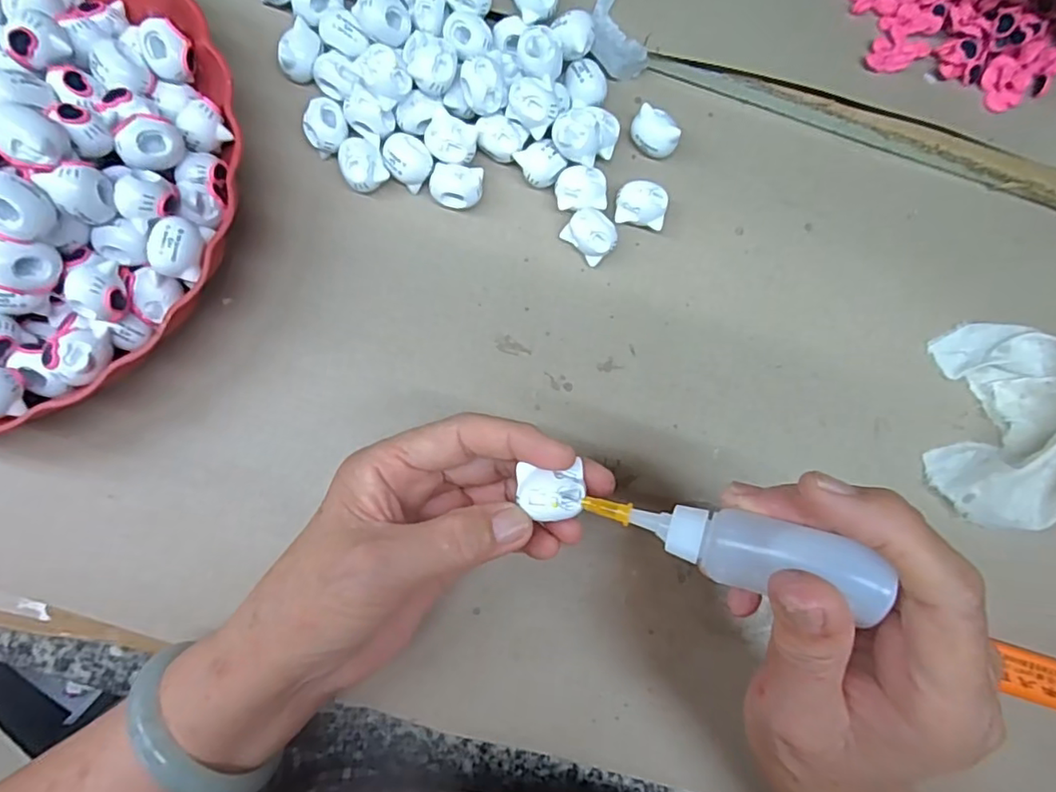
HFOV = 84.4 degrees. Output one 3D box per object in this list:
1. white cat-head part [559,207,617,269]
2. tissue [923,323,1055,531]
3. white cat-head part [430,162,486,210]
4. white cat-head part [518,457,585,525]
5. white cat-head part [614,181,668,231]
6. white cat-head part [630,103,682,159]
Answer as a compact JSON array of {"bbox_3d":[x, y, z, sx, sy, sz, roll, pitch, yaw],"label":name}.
[{"bbox_3d":[0.033,-0.082,0.298,0.025,0.019,0.019,43,83,1],"label":"white cat-head part"},{"bbox_3d":[0.250,0.015,0.295,0.074,0.038,0.104,9,84,-3],"label":"tissue"},{"bbox_3d":[-0.036,-0.106,0.297,0.026,0.016,0.021,5,84,-3],"label":"white cat-head part"},{"bbox_3d":[0.009,0.035,0.213,0.024,0.010,0.020,4,86,-4],"label":"white cat-head part"},{"bbox_3d":[0.058,-0.099,0.304,0.025,0.019,0.021,9,84,-3],"label":"white cat-head part"},{"bbox_3d":[0.067,-0.137,0.308,0.026,0.019,0.019,24,83,-1],"label":"white cat-head part"}]

